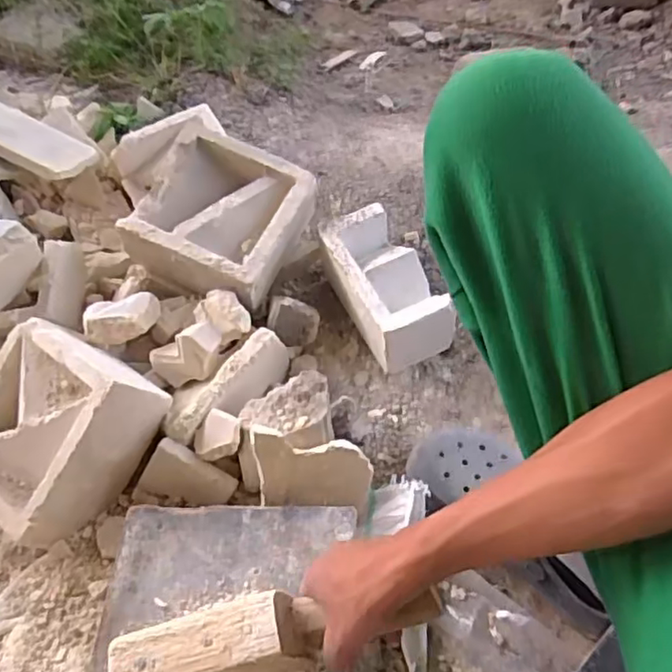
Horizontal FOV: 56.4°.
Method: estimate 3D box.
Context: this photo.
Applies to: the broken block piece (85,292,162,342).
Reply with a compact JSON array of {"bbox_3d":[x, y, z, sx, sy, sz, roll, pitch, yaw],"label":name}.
[{"bbox_3d":[-0.273,-0.022,0.806,0.092,0.049,0.061,-15,56,-6],"label":"broken block piece"}]

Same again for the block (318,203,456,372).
[{"bbox_3d":[0.063,-0.064,0.846,0.100,0.102,0.201,-24,57,-11],"label":"block"}]

